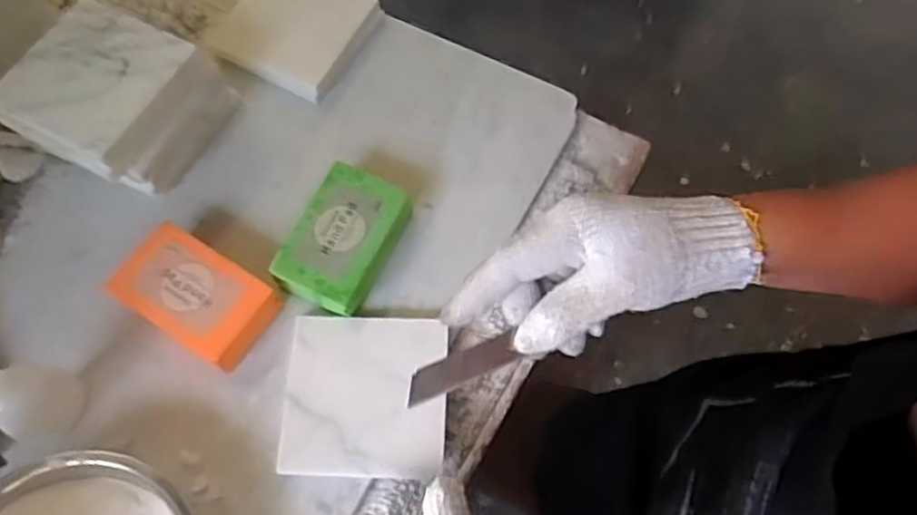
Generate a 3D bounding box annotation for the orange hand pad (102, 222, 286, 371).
[{"bbox_3d":[-0.173,0.026,0.460,0.096,0.031,0.060,28,66,12],"label":"orange hand pad"}]

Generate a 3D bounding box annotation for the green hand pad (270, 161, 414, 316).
[{"bbox_3d":[-0.077,-0.012,0.470,0.064,0.031,0.091,24,65,10],"label":"green hand pad"}]

